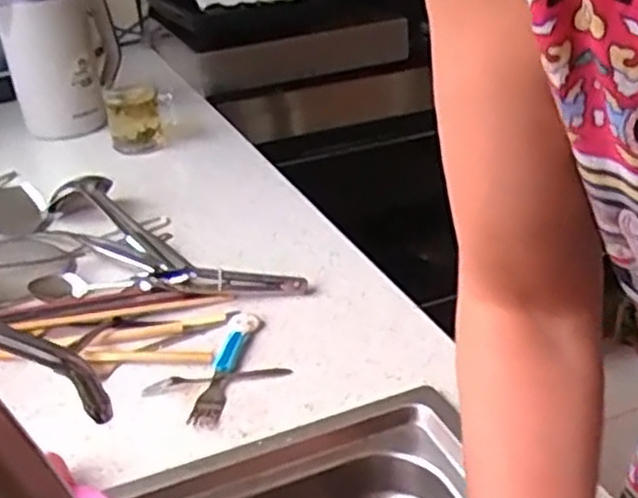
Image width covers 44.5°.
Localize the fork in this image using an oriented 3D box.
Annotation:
[{"bbox_3d":[-0.084,0.101,0.682,0.029,0.011,0.151,1,29,11],"label":"fork"}]

